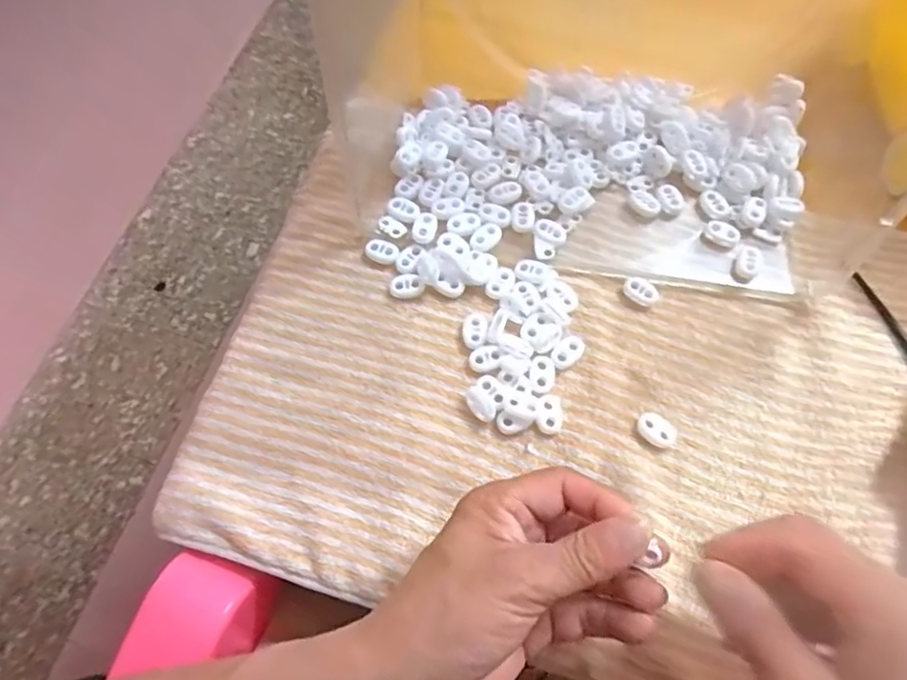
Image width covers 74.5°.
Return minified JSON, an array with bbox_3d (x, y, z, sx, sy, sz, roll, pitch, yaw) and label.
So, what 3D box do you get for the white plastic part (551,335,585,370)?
[{"bbox_3d":[0.070,0.007,0.362,0.024,0.004,0.014,-41,74,-14],"label":"white plastic part"}]

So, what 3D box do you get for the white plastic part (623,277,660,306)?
[{"bbox_3d":[0.119,-0.031,0.378,0.022,0.004,0.017,30,72,12],"label":"white plastic part"}]

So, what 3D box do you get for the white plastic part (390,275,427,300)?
[{"bbox_3d":[-0.029,-0.035,0.381,0.022,0.004,0.013,-8,69,-2],"label":"white plastic part"}]

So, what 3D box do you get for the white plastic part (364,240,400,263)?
[{"bbox_3d":[-0.047,-0.058,0.393,0.023,0.006,0.013,13,70,6],"label":"white plastic part"}]

